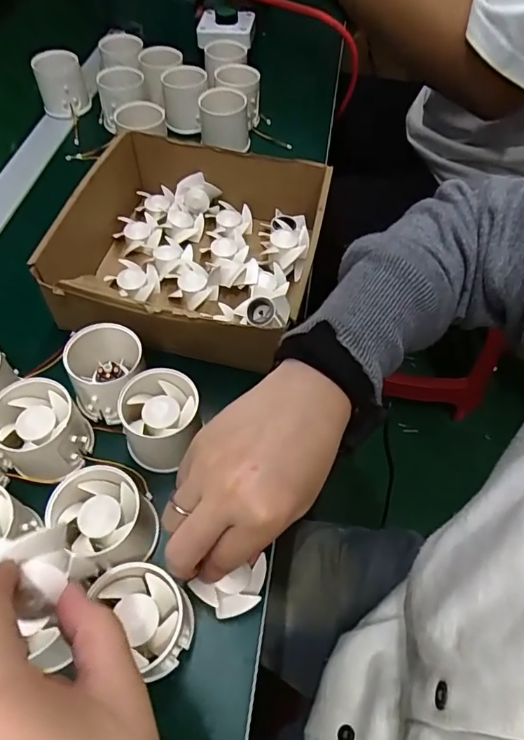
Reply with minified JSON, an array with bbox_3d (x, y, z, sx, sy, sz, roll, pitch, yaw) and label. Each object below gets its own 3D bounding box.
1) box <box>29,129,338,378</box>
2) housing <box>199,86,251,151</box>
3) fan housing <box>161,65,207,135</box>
[{"bbox_3d":[-0.055,-0.104,0.419,0.188,0.072,0.199,11,56,6],"label":"box"},{"bbox_3d":[-0.041,-0.279,0.553,0.055,0.054,0.051,-4,56,-5],"label":"housing"},{"bbox_3d":[-0.088,-0.311,0.567,0.047,0.054,0.058,-3,56,-4],"label":"fan housing"}]

